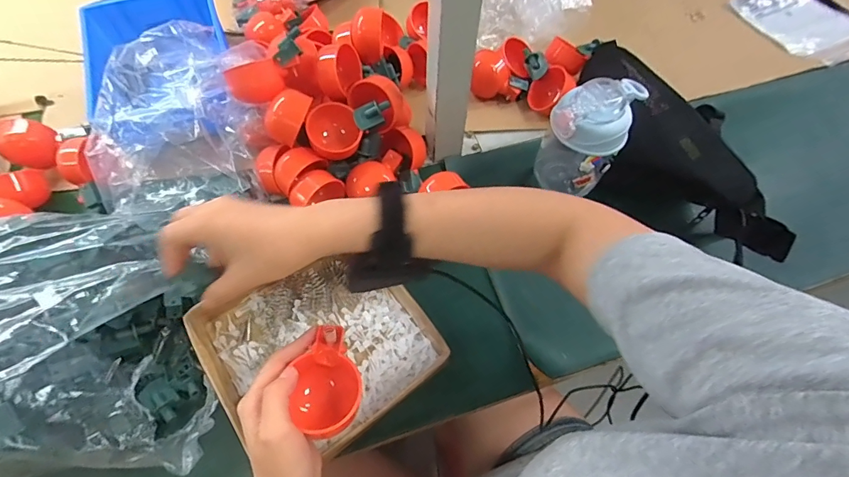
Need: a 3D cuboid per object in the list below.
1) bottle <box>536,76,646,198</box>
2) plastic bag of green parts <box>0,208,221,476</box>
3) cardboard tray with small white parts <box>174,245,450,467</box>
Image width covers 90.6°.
[{"bbox_3d":[0.183,-0.112,0.491,0.082,0.141,0.084,26,62,12],"label":"bottle"},{"bbox_3d":[-0.373,0.101,0.378,0.336,0.105,0.251,-9,61,-8],"label":"plastic bag of green parts"},{"bbox_3d":[-0.102,0.102,0.413,0.191,0.040,0.186,-31,66,-18],"label":"cardboard tray with small white parts"}]

